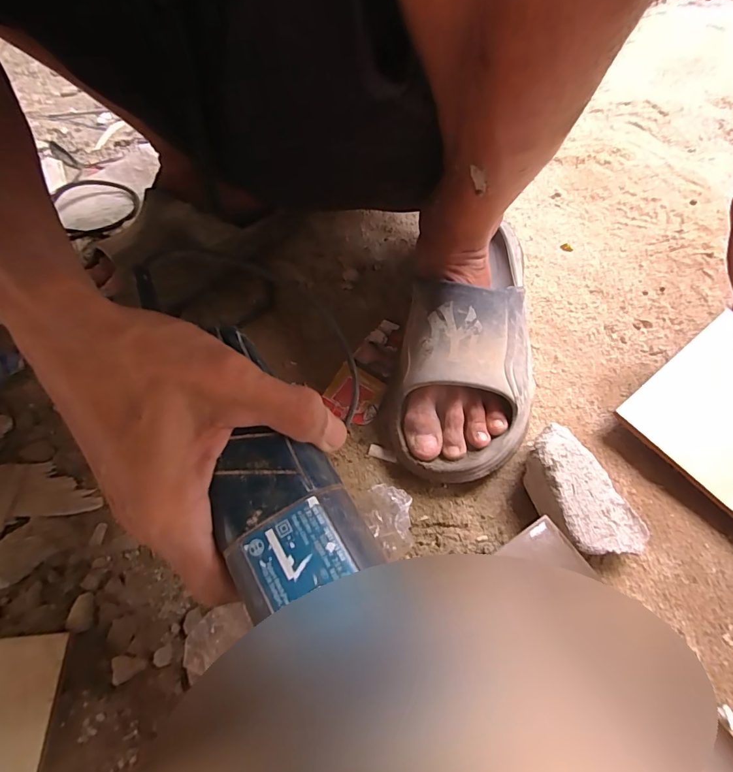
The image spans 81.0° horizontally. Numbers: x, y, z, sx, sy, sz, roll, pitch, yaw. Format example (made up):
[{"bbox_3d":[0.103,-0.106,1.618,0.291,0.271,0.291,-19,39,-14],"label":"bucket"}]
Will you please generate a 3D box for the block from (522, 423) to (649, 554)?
[{"bbox_3d":[0.162,0.089,0.335,0.058,0.048,0.103,-28,61,-18],"label":"block"}]

